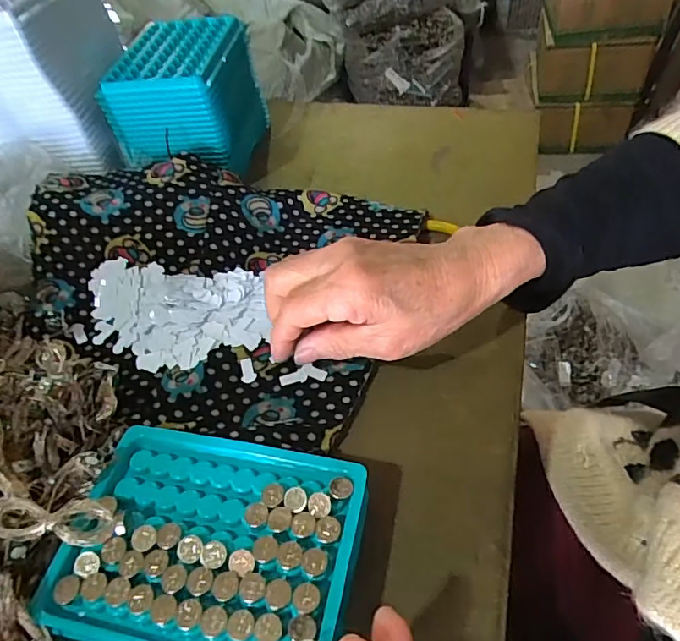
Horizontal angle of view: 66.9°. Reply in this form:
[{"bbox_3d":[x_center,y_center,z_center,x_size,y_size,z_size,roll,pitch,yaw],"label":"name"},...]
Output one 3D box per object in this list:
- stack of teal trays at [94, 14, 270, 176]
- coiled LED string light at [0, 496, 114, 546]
[{"bbox_3d":[-0.131,-0.198,0.466,0.099,0.097,0.139,3,50,10],"label":"stack of teal trays"},{"bbox_3d":[-0.130,0.089,0.232,0.051,0.008,0.019,11,47,-18],"label":"coiled LED string light"}]

